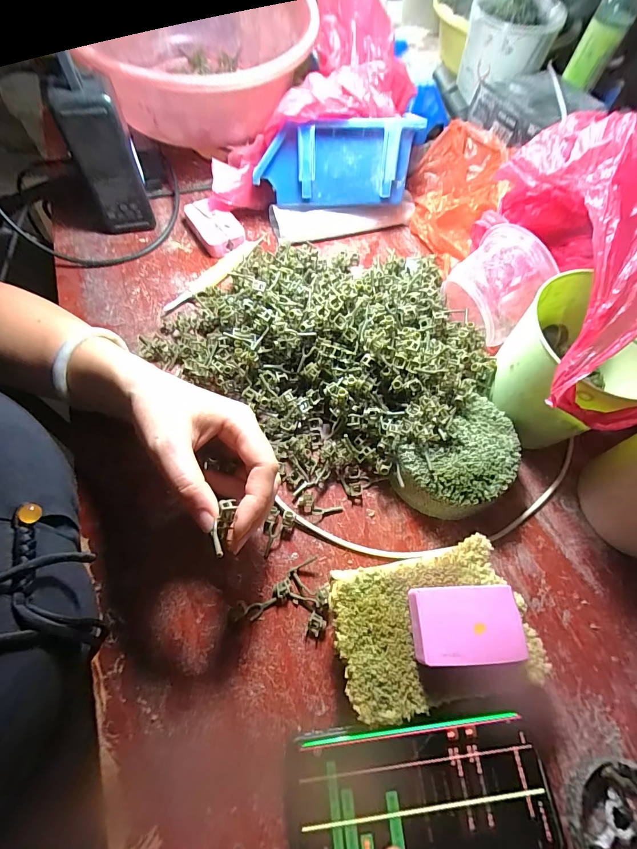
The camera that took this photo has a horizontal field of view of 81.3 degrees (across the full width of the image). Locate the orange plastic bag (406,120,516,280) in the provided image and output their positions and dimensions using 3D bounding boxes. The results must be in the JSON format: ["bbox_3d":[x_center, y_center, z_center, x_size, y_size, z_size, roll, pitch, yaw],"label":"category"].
[{"bbox_3d":[0.171,-0.297,0.466,0.099,0.048,0.198,11,65,2],"label":"orange plastic bag"}]

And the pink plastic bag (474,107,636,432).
[{"bbox_3d":[0.215,-0.124,0.259,0.131,0.144,0.232,1,66,-1],"label":"pink plastic bag"}]

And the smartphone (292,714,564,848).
[{"bbox_3d":[0.064,0.233,0.236,0.158,0.015,0.073,-4,65,-3],"label":"smartphone"}]

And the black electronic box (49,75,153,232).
[{"bbox_3d":[-0.201,-0.248,0.359,0.056,0.139,0.030,-23,69,-11],"label":"black electronic box"}]

